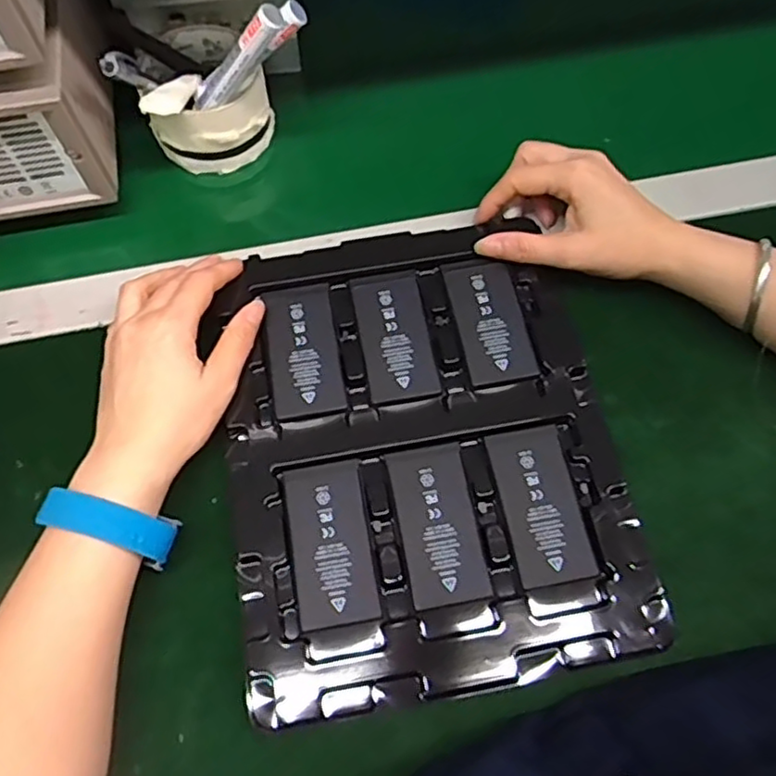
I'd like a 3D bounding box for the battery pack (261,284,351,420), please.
[{"bbox_3d":[-0.052,-0.023,0.411,0.042,0.009,0.086,-9,66,-8],"label":"battery pack"}]

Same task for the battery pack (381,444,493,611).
[{"bbox_3d":[0.028,0.075,0.371,0.044,0.008,0.086,-9,66,-8],"label":"battery pack"}]

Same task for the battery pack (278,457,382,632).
[{"bbox_3d":[-0.031,0.084,0.367,0.044,0.008,0.086,-8,66,-7],"label":"battery pack"}]

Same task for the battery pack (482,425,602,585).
[{"bbox_3d":[0.085,0.064,0.373,0.043,0.004,0.087,-9,66,-8],"label":"battery pack"}]

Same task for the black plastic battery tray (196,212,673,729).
[{"bbox_3d":[0.017,0.029,0.389,0.217,0.032,0.273,-9,66,-8],"label":"black plastic battery tray"}]

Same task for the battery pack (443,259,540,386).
[{"bbox_3d":[0.064,-0.043,0.415,0.042,0.008,0.083,-11,66,-9],"label":"battery pack"}]

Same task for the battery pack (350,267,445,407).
[{"bbox_3d":[0.005,-0.033,0.414,0.043,0.010,0.088,-9,66,-8],"label":"battery pack"}]

